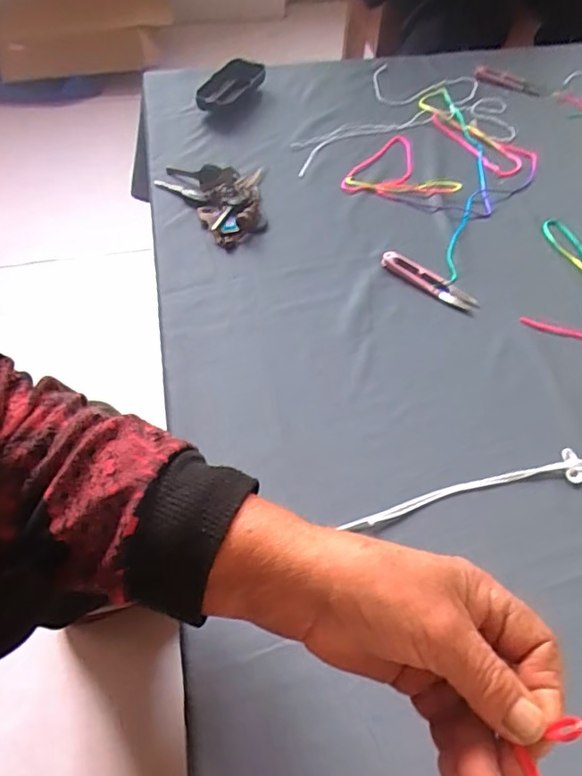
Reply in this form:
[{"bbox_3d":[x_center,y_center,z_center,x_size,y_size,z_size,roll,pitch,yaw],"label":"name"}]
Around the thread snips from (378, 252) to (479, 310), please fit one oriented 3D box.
[{"bbox_3d":[0.132,-0.104,0.523,0.100,0.006,0.019,34,61,20],"label":"thread snips"}]

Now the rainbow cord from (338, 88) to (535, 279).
[{"bbox_3d":[0.175,-0.250,0.627,0.173,0.008,0.291,32,60,19],"label":"rainbow cord"}]

